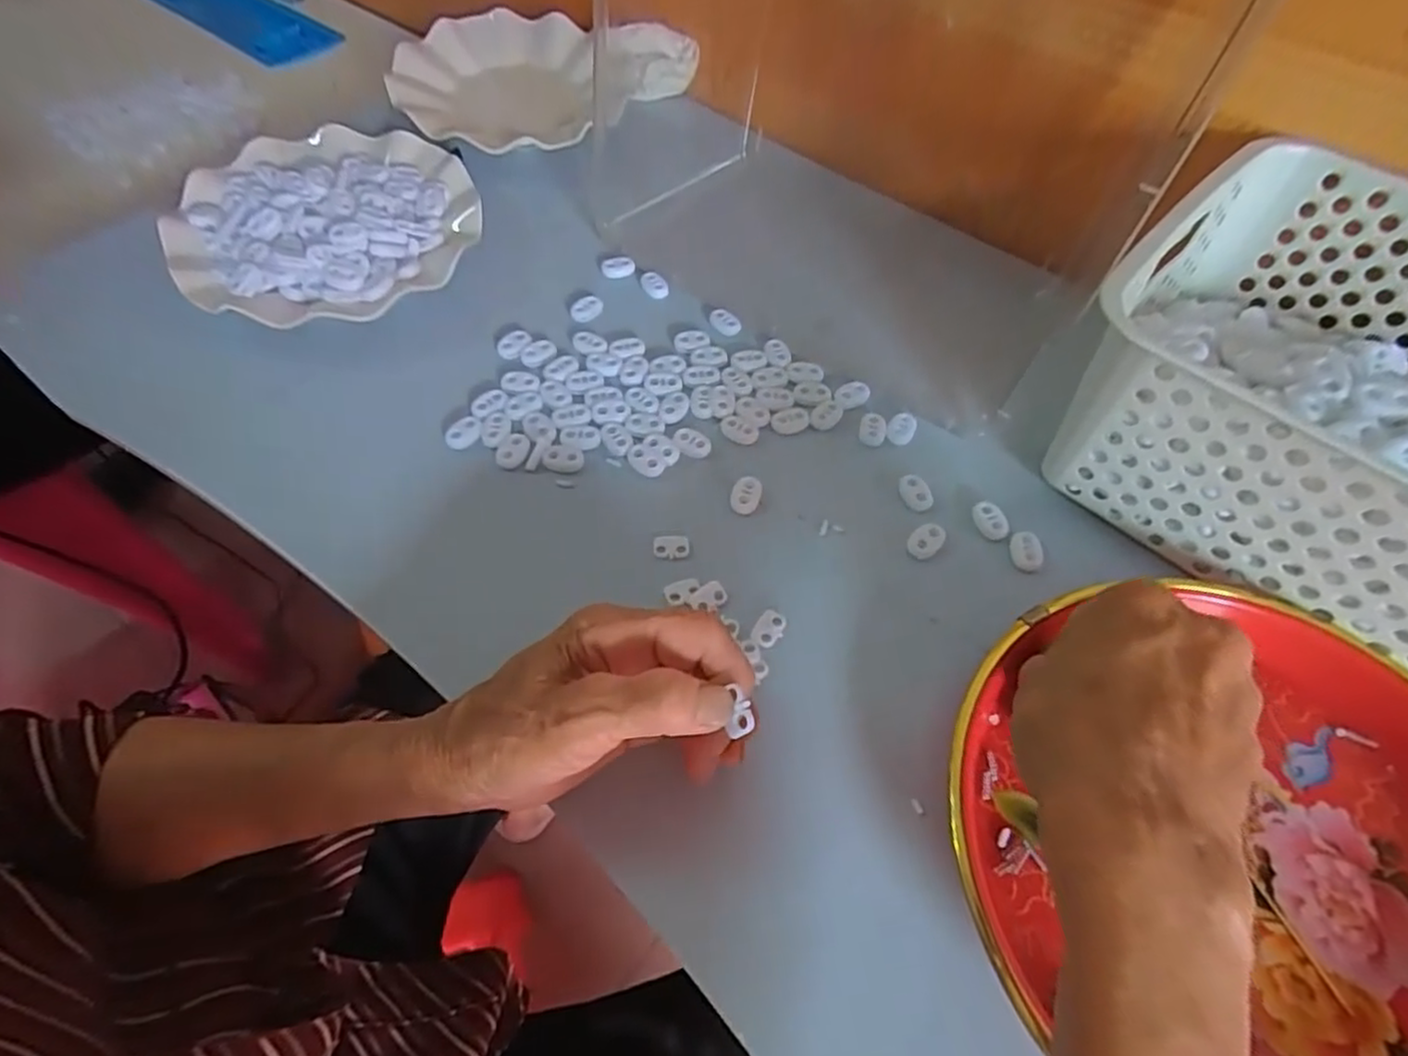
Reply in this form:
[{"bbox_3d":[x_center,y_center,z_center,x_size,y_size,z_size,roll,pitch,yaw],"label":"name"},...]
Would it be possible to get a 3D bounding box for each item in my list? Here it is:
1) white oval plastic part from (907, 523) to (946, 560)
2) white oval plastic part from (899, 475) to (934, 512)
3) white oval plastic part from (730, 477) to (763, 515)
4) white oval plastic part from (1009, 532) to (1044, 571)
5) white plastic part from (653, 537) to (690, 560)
[{"bbox_3d":[0.114,0.006,0.349,0.023,0.004,0.014,-39,66,-21],"label":"white oval plastic part"},{"bbox_3d":[0.113,-0.019,0.363,0.016,0.006,0.021,-19,60,-11],"label":"white oval plastic part"},{"bbox_3d":[0.022,-0.017,0.360,0.015,0.006,0.021,20,61,12],"label":"white oval plastic part"},{"bbox_3d":[0.163,0.012,0.345,0.015,0.006,0.019,2,58,2],"label":"white oval plastic part"},{"bbox_3d":[-0.017,0.009,0.346,0.018,0.004,0.011,0,58,0],"label":"white plastic part"}]

